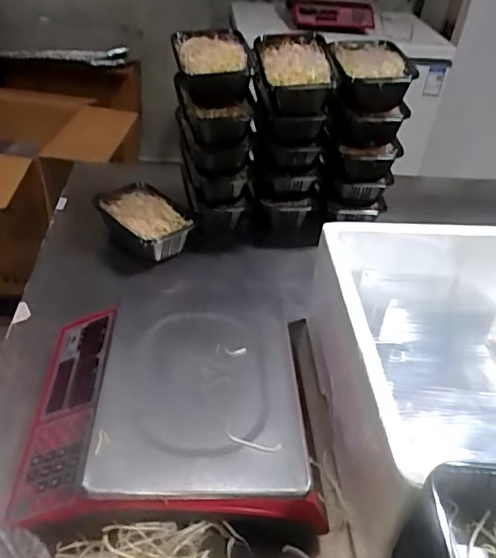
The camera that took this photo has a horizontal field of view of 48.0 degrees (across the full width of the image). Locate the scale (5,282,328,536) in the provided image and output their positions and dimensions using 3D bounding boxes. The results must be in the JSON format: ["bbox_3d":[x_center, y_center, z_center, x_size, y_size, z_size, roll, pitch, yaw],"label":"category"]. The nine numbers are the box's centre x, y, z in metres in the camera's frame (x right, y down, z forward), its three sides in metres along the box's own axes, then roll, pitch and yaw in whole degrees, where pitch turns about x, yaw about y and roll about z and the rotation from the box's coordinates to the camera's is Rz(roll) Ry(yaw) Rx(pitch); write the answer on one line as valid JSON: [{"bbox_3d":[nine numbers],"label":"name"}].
[{"bbox_3d":[-0.096,0.139,0.665,0.314,0.110,0.328,1,41,-6],"label":"scale"}]

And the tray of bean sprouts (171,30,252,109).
[{"bbox_3d":[-0.059,-0.350,0.923,0.120,0.065,0.190,-2,39,-11],"label":"tray of bean sprouts"}]

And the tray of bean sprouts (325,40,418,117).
[{"bbox_3d":[0.205,-0.357,0.963,0.130,0.064,0.189,4,38,-3],"label":"tray of bean sprouts"}]

